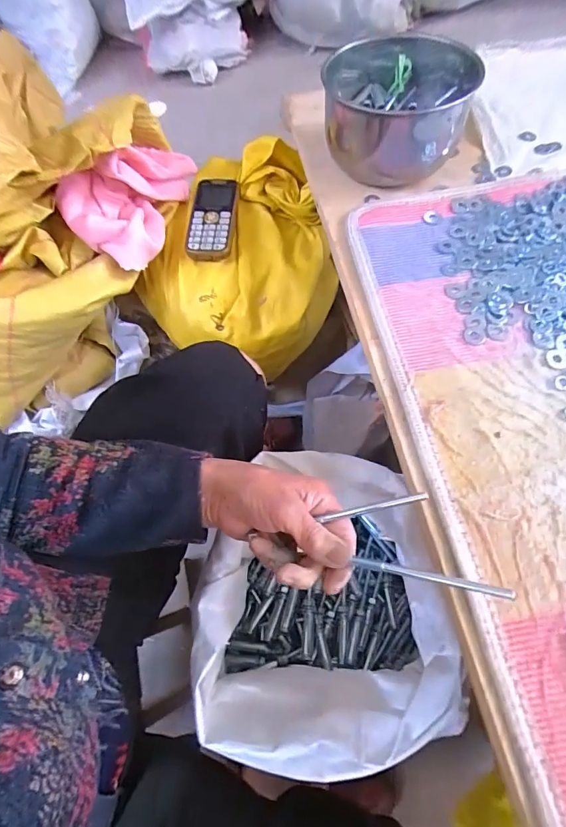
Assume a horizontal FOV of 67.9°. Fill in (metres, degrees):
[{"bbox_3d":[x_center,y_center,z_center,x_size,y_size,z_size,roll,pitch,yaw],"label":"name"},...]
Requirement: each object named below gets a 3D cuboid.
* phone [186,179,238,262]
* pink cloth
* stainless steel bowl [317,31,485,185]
[{"bbox_3d":[-0.091,-0.256,0.545,0.056,0.015,0.119,6,79,6],"label":"phone"},{"bbox_3d":[-0.197,-0.284,0.535,0.113,0.076,0.194,13,63,10],"label":"pink cloth"},{"bbox_3d":[0.139,-0.373,0.508,0.169,0.087,0.196,5,62,6],"label":"stainless steel bowl"}]

